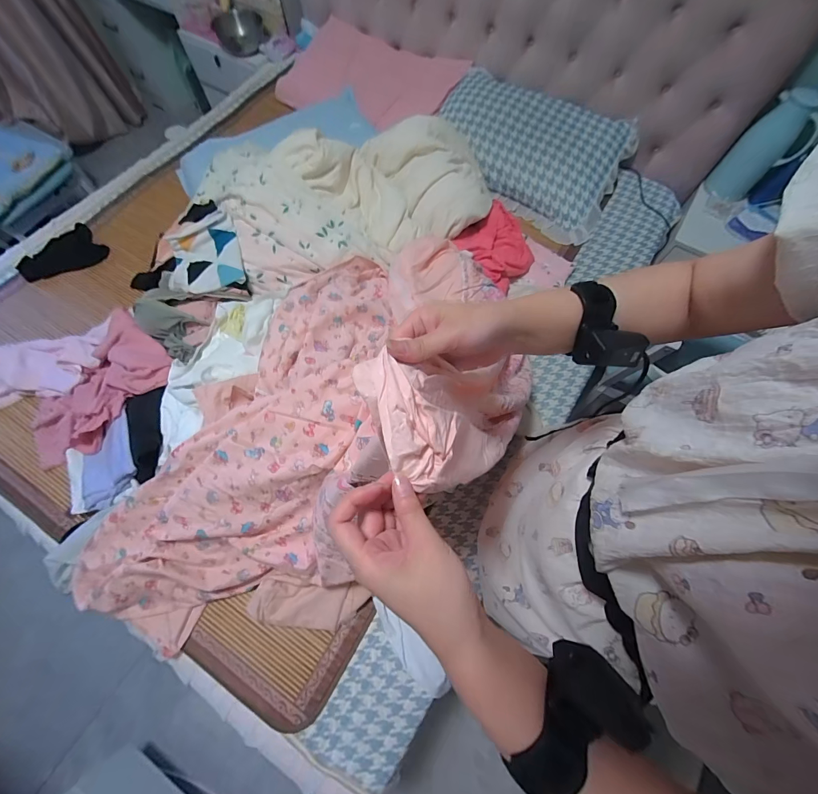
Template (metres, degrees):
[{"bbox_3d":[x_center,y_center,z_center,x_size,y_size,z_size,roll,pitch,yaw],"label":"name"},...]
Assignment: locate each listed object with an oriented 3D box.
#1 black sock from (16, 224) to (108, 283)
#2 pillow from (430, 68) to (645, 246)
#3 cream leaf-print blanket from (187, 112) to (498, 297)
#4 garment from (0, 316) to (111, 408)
[{"bbox_3d":[-1.165,-0.471,1.168,0.165,0.028,0.239,42,74,15],"label":"black sock"},{"bbox_3d":[0.412,-0.903,1.261,0.706,0.172,0.429,34,72,12],"label":"pillow"},{"bbox_3d":[-0.199,-0.590,1.016,0.826,0.163,0.487,-4,68,-2],"label":"cream leaf-print blanket"},{"bbox_3d":[-1.082,-0.069,0.966,0.471,0.062,0.202,-10,69,-5],"label":"garment"}]

